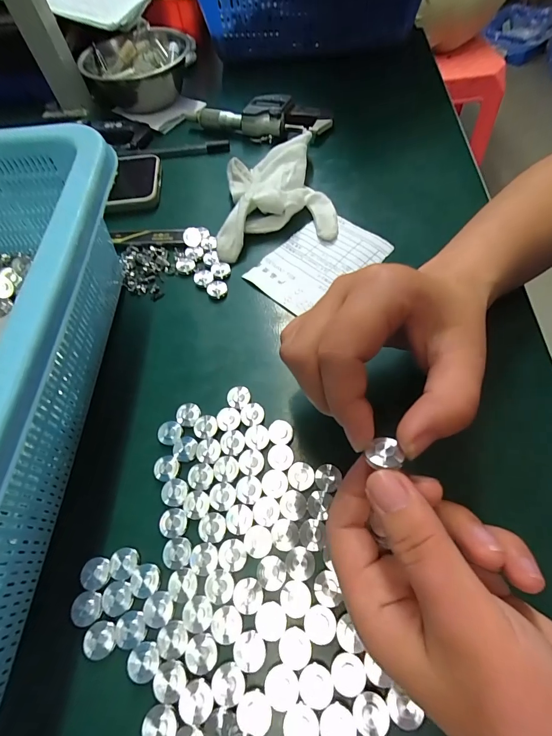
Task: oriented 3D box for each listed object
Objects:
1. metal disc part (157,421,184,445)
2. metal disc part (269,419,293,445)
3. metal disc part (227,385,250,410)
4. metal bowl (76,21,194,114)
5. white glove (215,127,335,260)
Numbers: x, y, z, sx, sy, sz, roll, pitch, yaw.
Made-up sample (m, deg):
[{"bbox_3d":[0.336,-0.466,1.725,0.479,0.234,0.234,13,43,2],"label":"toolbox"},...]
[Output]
[{"bbox_3d":[-0.067,0.040,0.215,0.013,0.005,0.015,29,67,19],"label":"metal disc part"},{"bbox_3d":[0.003,0.039,0.209,0.014,0.004,0.015,4,62,6],"label":"metal disc part"},{"bbox_3d":[-0.025,0.018,0.222,0.015,0.004,0.015,-2,61,3],"label":"metal disc part"},{"bbox_3d":[-0.157,-0.358,0.409,0.115,0.047,0.115,-2,61,3],"label":"metal bowl"},{"bbox_3d":[-0.007,-0.151,0.298,0.101,0.034,0.105,-12,61,-3],"label":"white glove"}]

